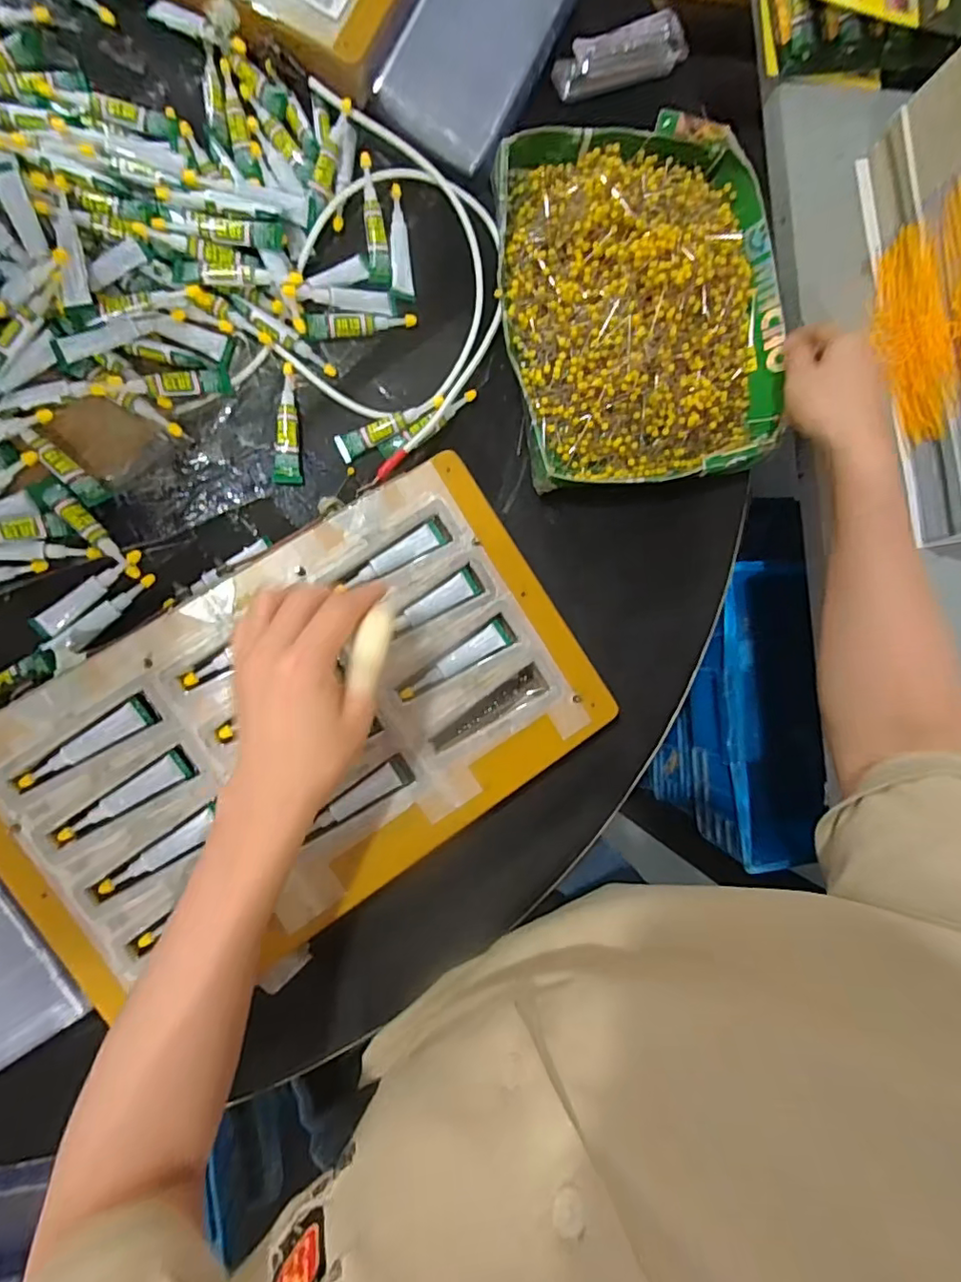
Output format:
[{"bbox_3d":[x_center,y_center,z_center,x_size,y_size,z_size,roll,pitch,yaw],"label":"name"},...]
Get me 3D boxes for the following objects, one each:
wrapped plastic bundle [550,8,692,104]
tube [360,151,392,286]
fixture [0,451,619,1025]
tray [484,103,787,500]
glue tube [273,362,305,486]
[{"bbox_3d":[0.121,-0.483,0.476,0.123,0.028,0.037,-31,94,-8],"label":"wrapped plastic bundle"},{"bbox_3d":[-0.079,-0.318,0.434,0.016,0.011,0.089,-5,90,-9],"label":"tube"},{"bbox_3d":[-0.112,0.063,0.384,0.379,0.020,0.238,-35,94,-8],"label":"fixture"},{"bbox_3d":[0.128,-0.261,0.441,0.216,0.046,0.266,-8,90,-9],"label":"tray"},{"bbox_3d":[-0.142,-0.157,0.417,0.020,0.007,0.085,-4,90,-9],"label":"glue tube"}]

